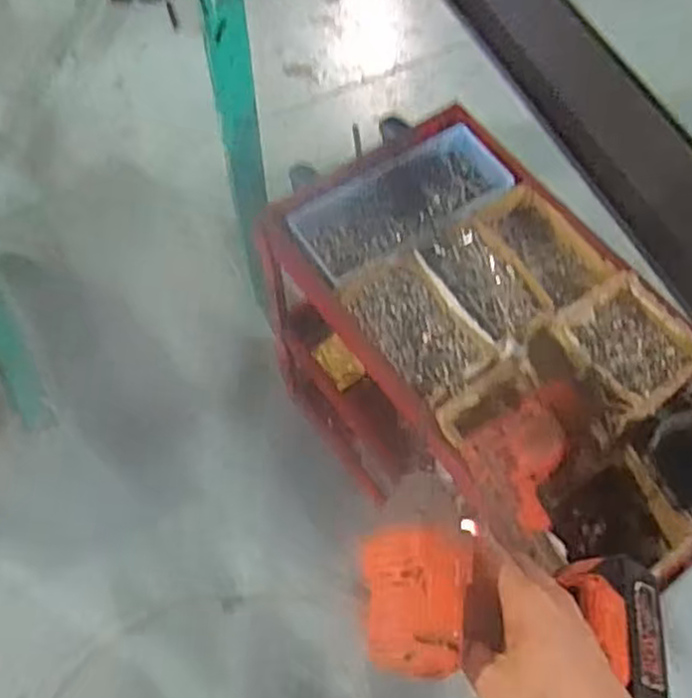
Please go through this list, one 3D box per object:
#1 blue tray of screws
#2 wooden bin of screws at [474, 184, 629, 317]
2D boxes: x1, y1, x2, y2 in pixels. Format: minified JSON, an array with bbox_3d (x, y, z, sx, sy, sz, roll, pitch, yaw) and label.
[{"bbox_3d":[0.079,-0.194,1.004,0.311,0.056,0.129,-30,68,-15],"label":"blue tray of screws"},{"bbox_3d":[0.271,-0.130,0.987,0.128,0.061,0.192,-30,68,-15],"label":"wooden bin of screws"}]

